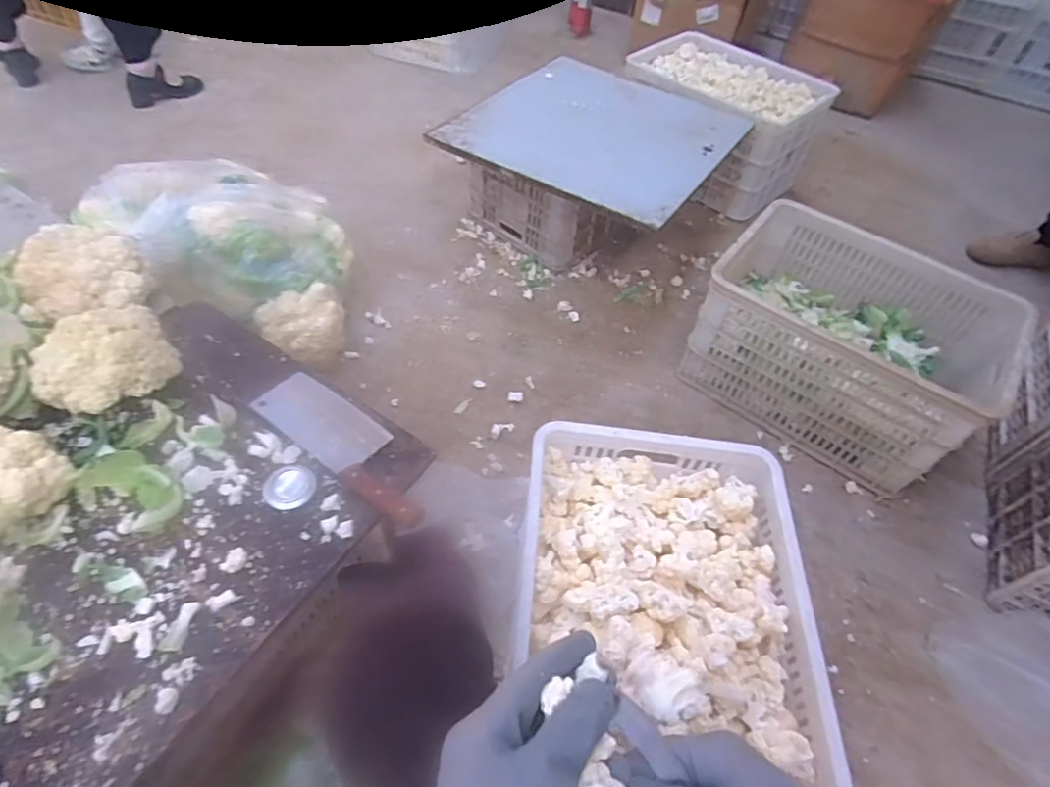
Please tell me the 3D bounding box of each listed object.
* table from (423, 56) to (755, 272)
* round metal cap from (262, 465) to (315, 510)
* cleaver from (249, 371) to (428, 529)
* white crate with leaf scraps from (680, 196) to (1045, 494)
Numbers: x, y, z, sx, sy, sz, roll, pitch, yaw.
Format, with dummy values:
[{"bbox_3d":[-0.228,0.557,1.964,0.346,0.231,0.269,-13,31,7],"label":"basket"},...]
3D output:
[{"bbox_3d":[0.196,-0.585,1.492,0.557,0.270,0.636,29,54,16],"label":"table"},{"bbox_3d":[-0.299,0.116,0.707,0.066,0.022,0.056,22,53,12],"label":"round metal cap"},{"bbox_3d":[-0.237,0.063,0.752,0.306,0.022,0.091,34,56,20],"label":"cleaver"},{"bbox_3d":[0.657,-0.108,1.170,0.522,0.280,0.387,31,55,18],"label":"white crate with leaf scraps"}]

